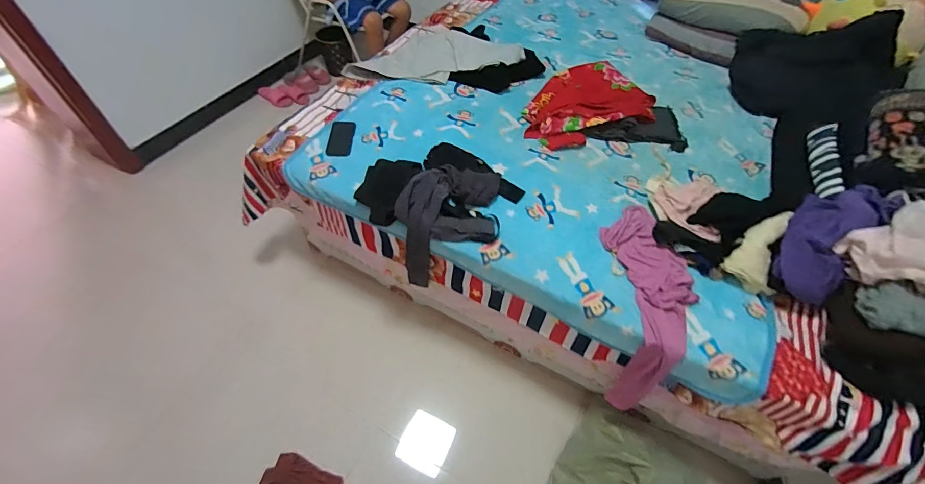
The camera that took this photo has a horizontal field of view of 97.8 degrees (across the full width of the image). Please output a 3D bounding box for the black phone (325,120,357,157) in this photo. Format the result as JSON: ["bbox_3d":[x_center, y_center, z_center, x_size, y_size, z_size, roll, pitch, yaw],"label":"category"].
[{"bbox_3d":[-0.422,-0.363,1.407,0.084,0.014,0.172,4,57,-6],"label":"black phone"}]

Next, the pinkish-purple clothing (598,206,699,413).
[{"bbox_3d":[0.498,0.187,1.119,0.202,0.257,0.589,2,86,-2],"label":"pinkish-purple clothing"}]

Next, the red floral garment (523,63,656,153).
[{"bbox_3d":[0.484,-0.522,1.498,0.419,0.078,0.577,26,56,16],"label":"red floral garment"}]

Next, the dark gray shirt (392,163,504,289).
[{"bbox_3d":[-0.045,-0.058,1.303,0.300,0.309,0.255,3,52,-1],"label":"dark gray shirt"}]

